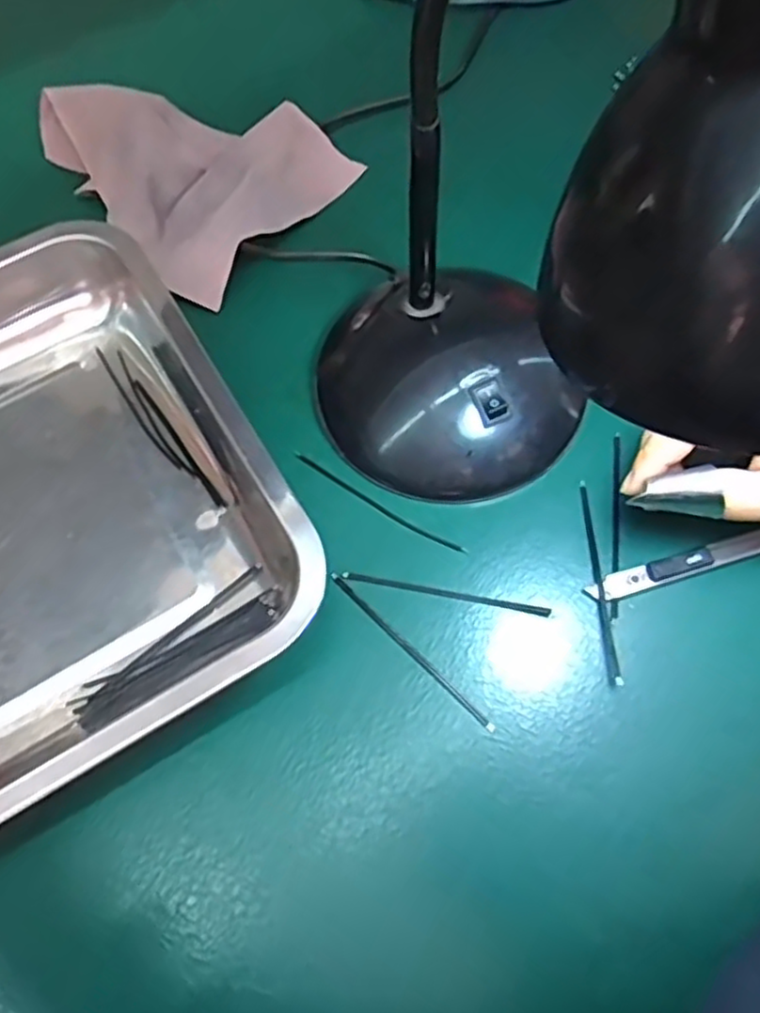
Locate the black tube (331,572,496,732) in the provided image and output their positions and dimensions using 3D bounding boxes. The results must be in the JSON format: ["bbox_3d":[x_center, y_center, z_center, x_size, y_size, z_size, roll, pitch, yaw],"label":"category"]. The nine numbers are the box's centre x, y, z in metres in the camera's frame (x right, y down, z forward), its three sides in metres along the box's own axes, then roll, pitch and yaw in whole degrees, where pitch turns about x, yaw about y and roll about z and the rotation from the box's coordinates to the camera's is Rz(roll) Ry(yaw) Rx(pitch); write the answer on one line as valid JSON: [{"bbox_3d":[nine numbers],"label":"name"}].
[{"bbox_3d":[0.013,0.064,0.326,0.098,0.004,0.004,42,74,17],"label":"black tube"}]

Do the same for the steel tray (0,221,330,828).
[{"bbox_3d":[-0.227,0.025,0.330,0.345,0.044,0.269,-30,70,-10],"label":"steel tray"}]

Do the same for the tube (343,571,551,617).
[{"bbox_3d":[0.030,0.039,0.336,0.094,0.004,0.005,11,68,6],"label":"tube"}]

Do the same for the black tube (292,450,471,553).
[{"bbox_3d":[-0.002,-0.002,0.356,0.097,0.004,0.006,30,71,13],"label":"black tube"}]

